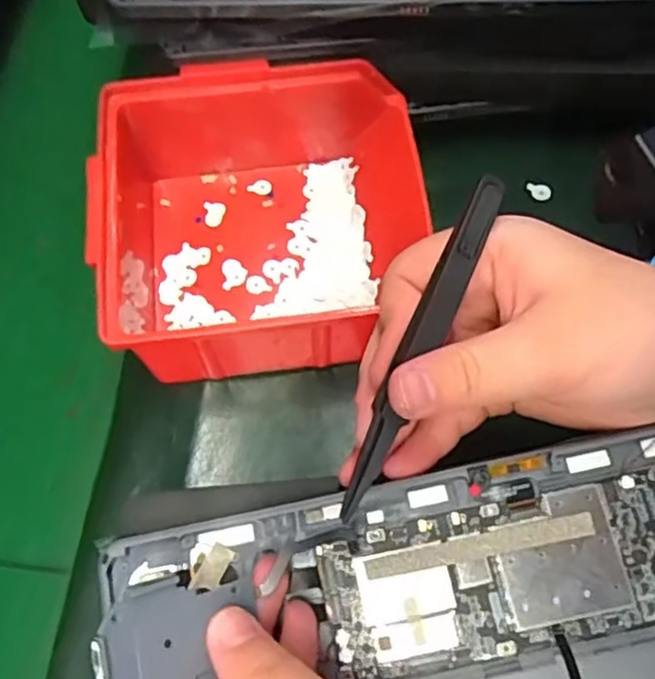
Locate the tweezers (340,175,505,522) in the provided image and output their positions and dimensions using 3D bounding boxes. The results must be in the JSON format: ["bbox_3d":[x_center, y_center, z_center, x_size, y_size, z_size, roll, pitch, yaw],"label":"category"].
[{"bbox_3d":[0.028,0.002,0.207,0.009,0.008,0.113,24,90,11],"label":"tweezers"}]

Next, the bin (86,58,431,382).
[{"bbox_3d":[-0.033,-0.052,0.297,0.147,0.074,0.138,-4,68,3],"label":"bin"}]

